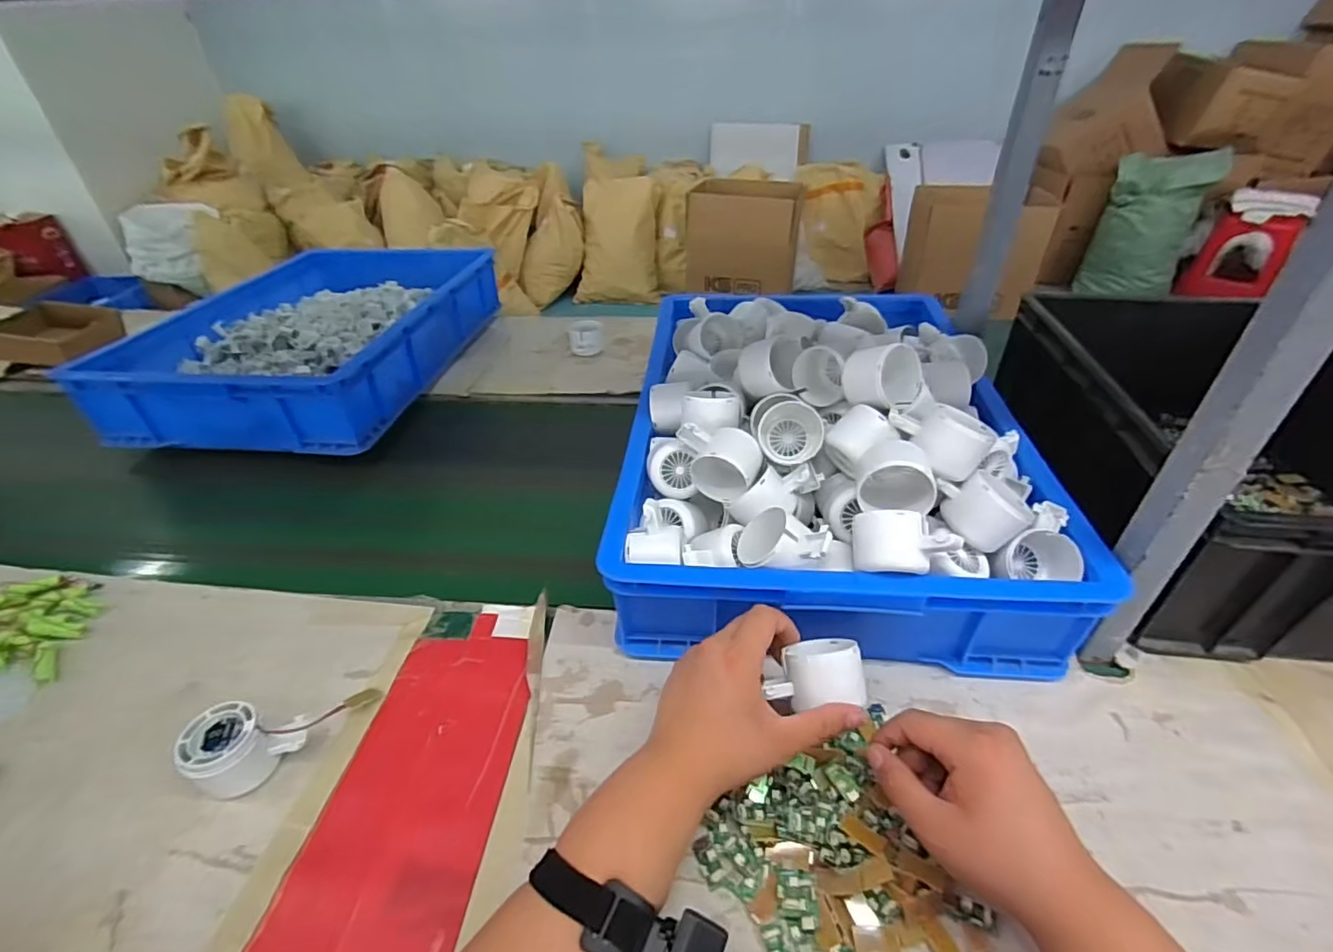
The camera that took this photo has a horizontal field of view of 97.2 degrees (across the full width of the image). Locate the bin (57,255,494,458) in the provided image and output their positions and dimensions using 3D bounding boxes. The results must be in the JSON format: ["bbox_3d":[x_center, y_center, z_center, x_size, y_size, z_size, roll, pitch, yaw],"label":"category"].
[{"bbox_3d":[-0.590,-0.255,1.027,0.419,0.110,0.617,4,38,7],"label":"bin"}]

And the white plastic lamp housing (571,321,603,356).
[{"bbox_3d":[-0.144,-0.252,1.064,0.059,0.046,0.062,-6,38,-6],"label":"white plastic lamp housing"}]

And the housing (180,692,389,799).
[{"bbox_3d":[-0.321,0.201,0.489,0.059,0.058,0.130,28,46,32],"label":"housing"}]

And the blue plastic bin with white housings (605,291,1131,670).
[{"bbox_3d":[0.175,-0.069,0.691,0.410,0.206,0.563,2,38,5],"label":"blue plastic bin with white housings"}]

